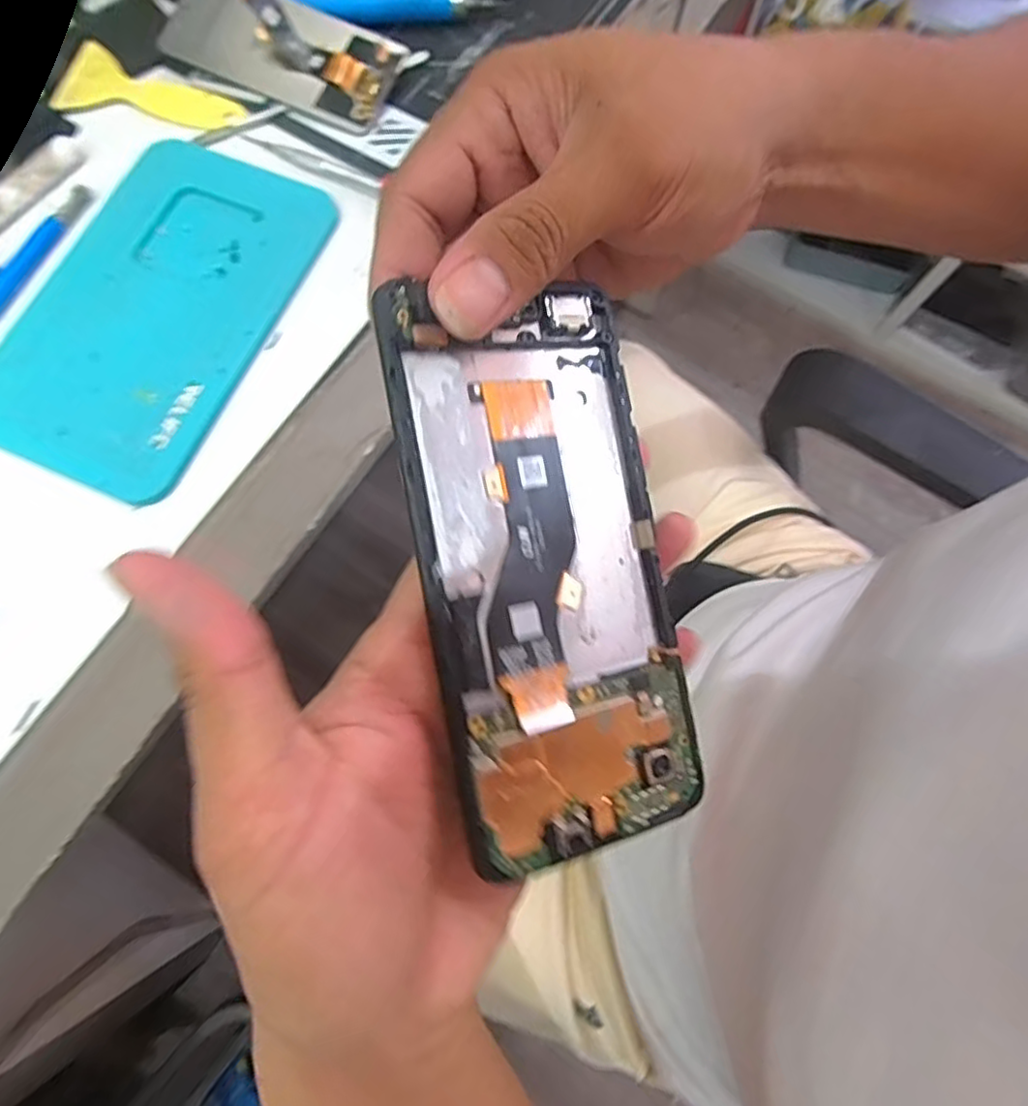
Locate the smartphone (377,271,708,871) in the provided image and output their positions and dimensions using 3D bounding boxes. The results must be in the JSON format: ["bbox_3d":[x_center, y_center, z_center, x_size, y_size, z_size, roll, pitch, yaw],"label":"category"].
[{"bbox_3d":[0.009,0.004,0.176,0.075,0.006,0.152,-9,86,-24],"label":"smartphone"}]

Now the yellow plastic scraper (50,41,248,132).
[{"bbox_3d":[-0.245,-0.307,0.425,0.130,0.009,0.047,18,75,4],"label":"yellow plastic scraper"}]

